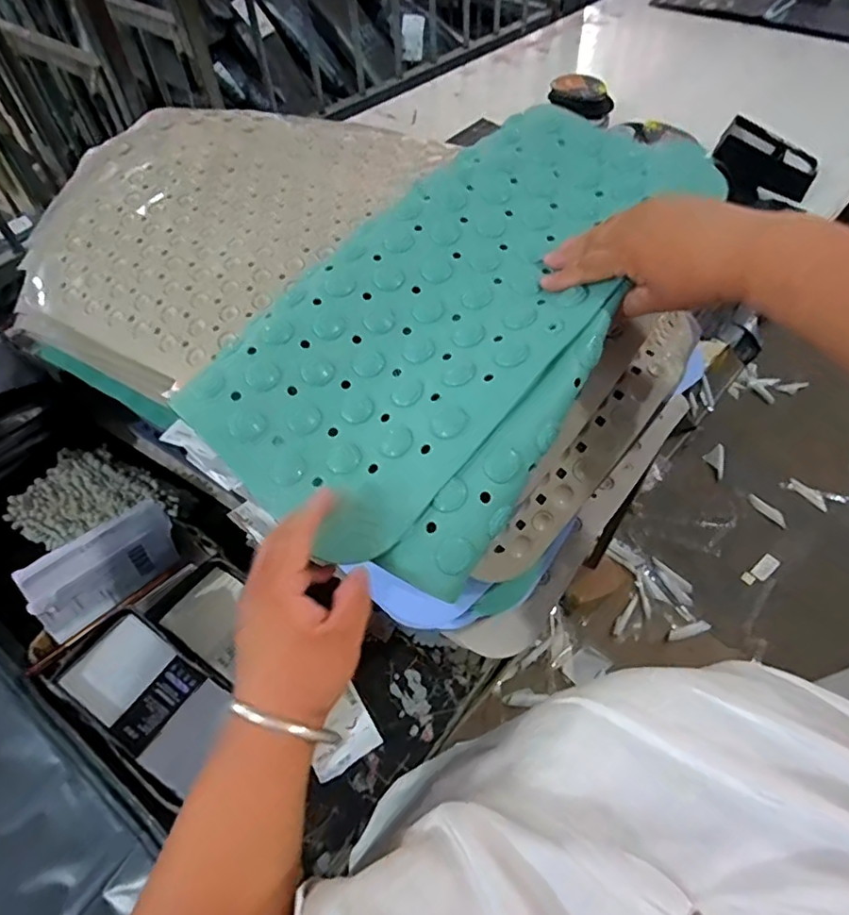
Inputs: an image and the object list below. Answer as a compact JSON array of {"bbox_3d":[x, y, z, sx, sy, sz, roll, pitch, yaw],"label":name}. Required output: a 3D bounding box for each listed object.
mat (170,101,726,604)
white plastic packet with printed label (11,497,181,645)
[{"bbox_3d":[0.039,-0.142,0.490,0.256,0.109,0.470,29,59,22],"label":"mat"},{"bbox_3d":[-0.376,0.124,0.655,0.024,0.093,0.161,22,45,37],"label":"white plastic packet with printed label"}]

